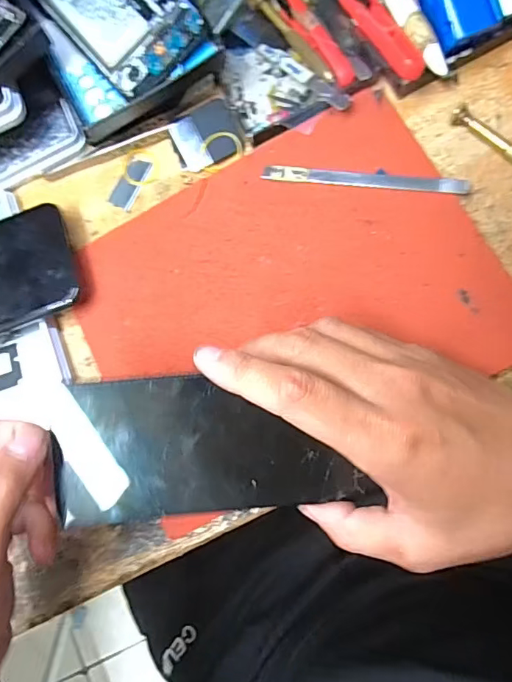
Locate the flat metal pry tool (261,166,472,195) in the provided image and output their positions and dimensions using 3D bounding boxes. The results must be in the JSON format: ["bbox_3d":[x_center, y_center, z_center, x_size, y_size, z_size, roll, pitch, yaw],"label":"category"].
[{"bbox_3d":[0.069,-0.104,0.311,0.129,0.005,0.010,7,82,10],"label":"flat metal pry tool"}]

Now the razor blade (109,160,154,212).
[{"bbox_3d":[-0.089,-0.113,0.344,0.017,0.004,0.038,28,85,12],"label":"razor blade"}]

